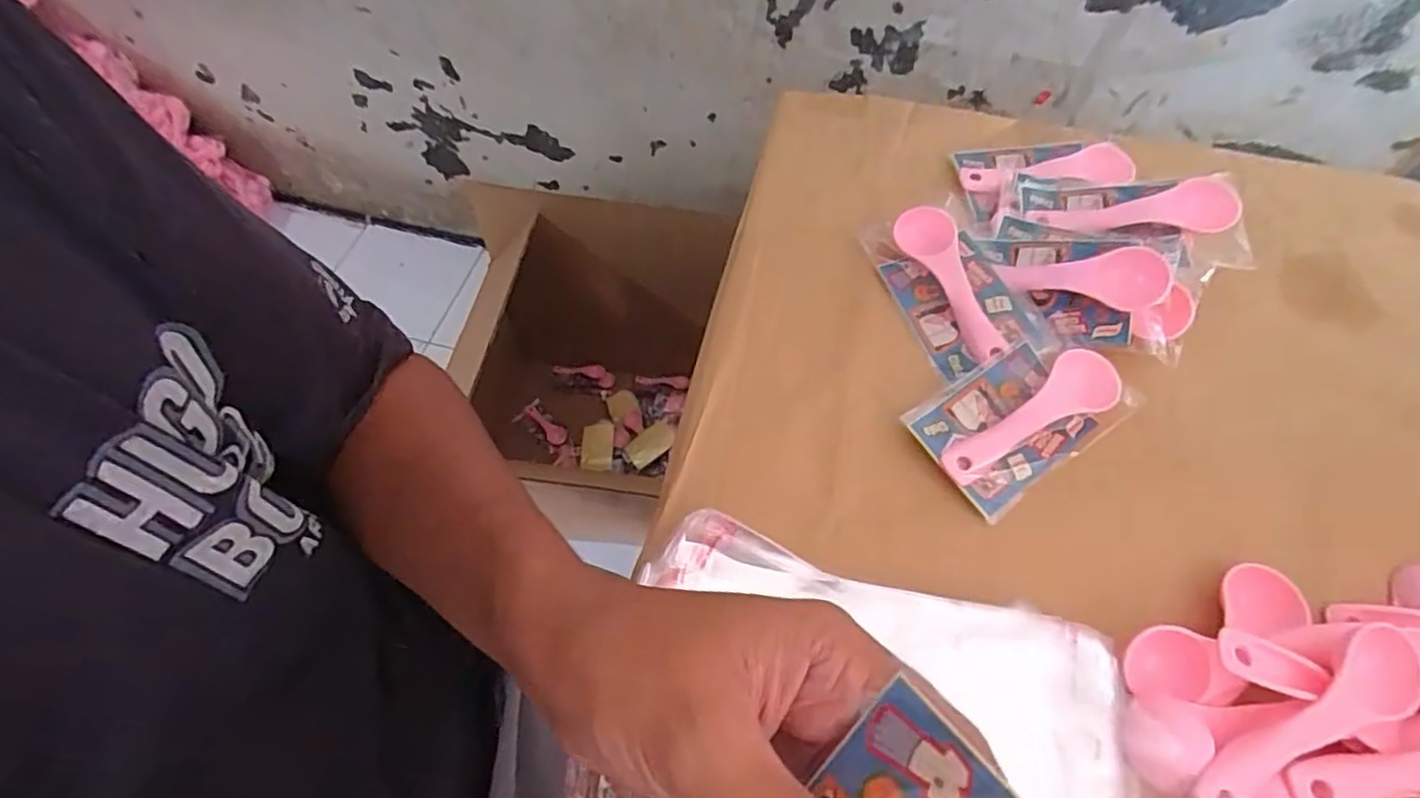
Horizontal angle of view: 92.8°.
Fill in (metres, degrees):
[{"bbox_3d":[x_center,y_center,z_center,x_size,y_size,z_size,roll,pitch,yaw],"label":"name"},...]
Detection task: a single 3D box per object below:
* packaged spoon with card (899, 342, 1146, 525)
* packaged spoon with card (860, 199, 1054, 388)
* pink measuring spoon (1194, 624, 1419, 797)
[{"bbox_3d":[0.165,0.006,0.358,0.111,0.013,0.066,-31,64,-18],"label":"packaged spoon with card"},{"bbox_3d":[0.144,-0.067,0.393,0.063,0.023,0.112,-18,61,-11],"label":"packaged spoon with card"},{"bbox_3d":[0.235,0.126,0.266,0.108,0.023,0.031,-22,62,-13],"label":"pink measuring spoon"}]

